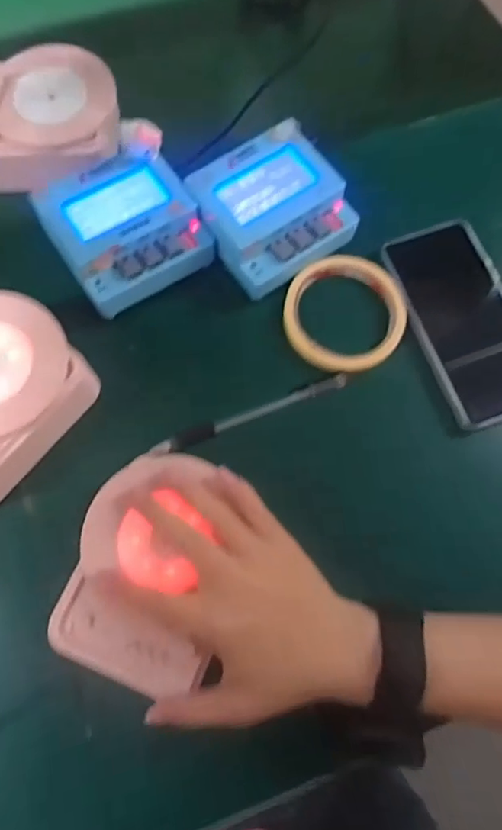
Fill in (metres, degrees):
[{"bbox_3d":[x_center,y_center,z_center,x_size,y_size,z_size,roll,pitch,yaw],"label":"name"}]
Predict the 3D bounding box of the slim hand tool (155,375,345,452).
[{"bbox_3d":[0.001,0.000,0.394,0.150,0.009,0.012,-22,75,-7],"label":"slim hand tool"}]

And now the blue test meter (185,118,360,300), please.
[{"bbox_3d":[0.016,-0.160,0.418,0.104,0.045,0.098,-36,77,-11],"label":"blue test meter"}]

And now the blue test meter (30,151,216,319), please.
[{"bbox_3d":[-0.095,-0.140,0.410,0.106,0.051,0.099,-31,76,-10],"label":"blue test meter"}]

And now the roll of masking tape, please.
[{"bbox_3d":[0.074,-0.080,0.413,0.093,0.012,0.092,0,73,-1],"label":"roll of masking tape"}]

